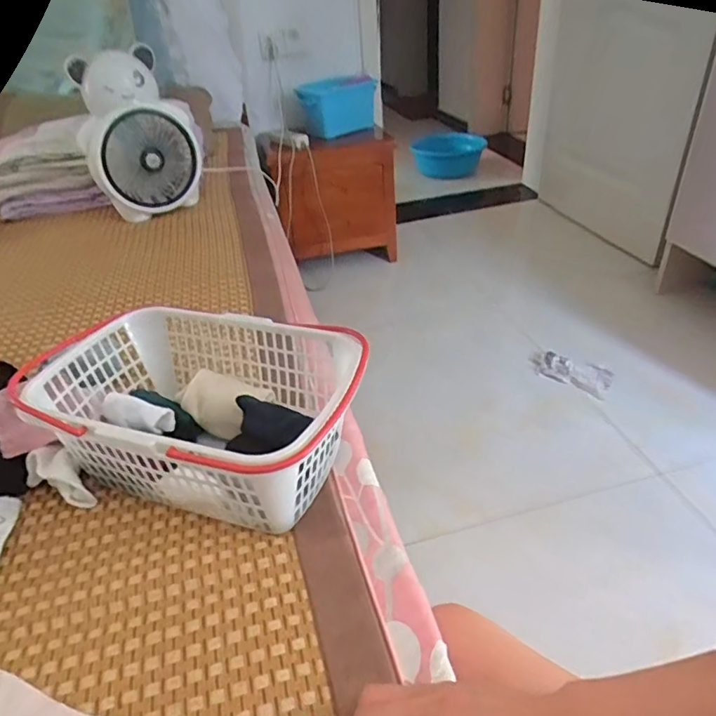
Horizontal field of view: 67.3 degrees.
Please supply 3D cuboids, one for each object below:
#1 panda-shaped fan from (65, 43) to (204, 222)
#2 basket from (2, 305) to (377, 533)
[{"bbox_3d":[-0.455,-0.463,1.128,0.228,0.294,0.110,-27,41,-28],"label":"panda-shaped fan"},{"bbox_3d":[-0.141,0.059,0.510,0.275,0.132,0.182,8,37,17],"label":"basket"}]

